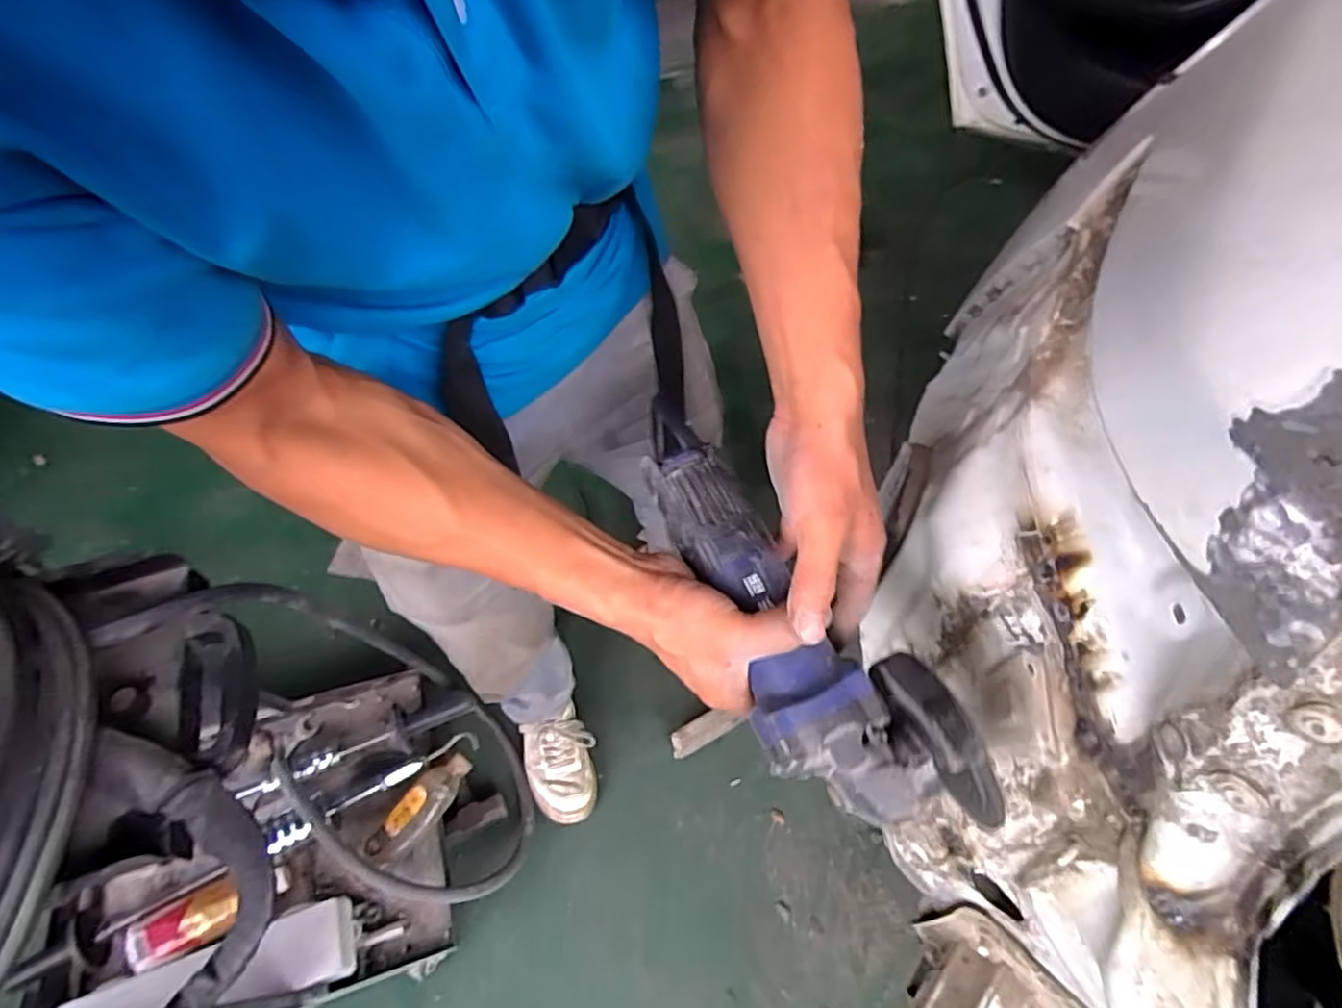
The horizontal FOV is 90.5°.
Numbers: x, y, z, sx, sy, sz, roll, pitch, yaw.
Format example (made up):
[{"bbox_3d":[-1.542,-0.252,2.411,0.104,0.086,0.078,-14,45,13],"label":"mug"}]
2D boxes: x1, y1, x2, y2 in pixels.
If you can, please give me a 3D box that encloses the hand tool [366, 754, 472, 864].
[{"bbox_3d":[-0.357,0.431,0.950,0.061,0.039,0.170,37,74,22],"label":"hand tool"}]

